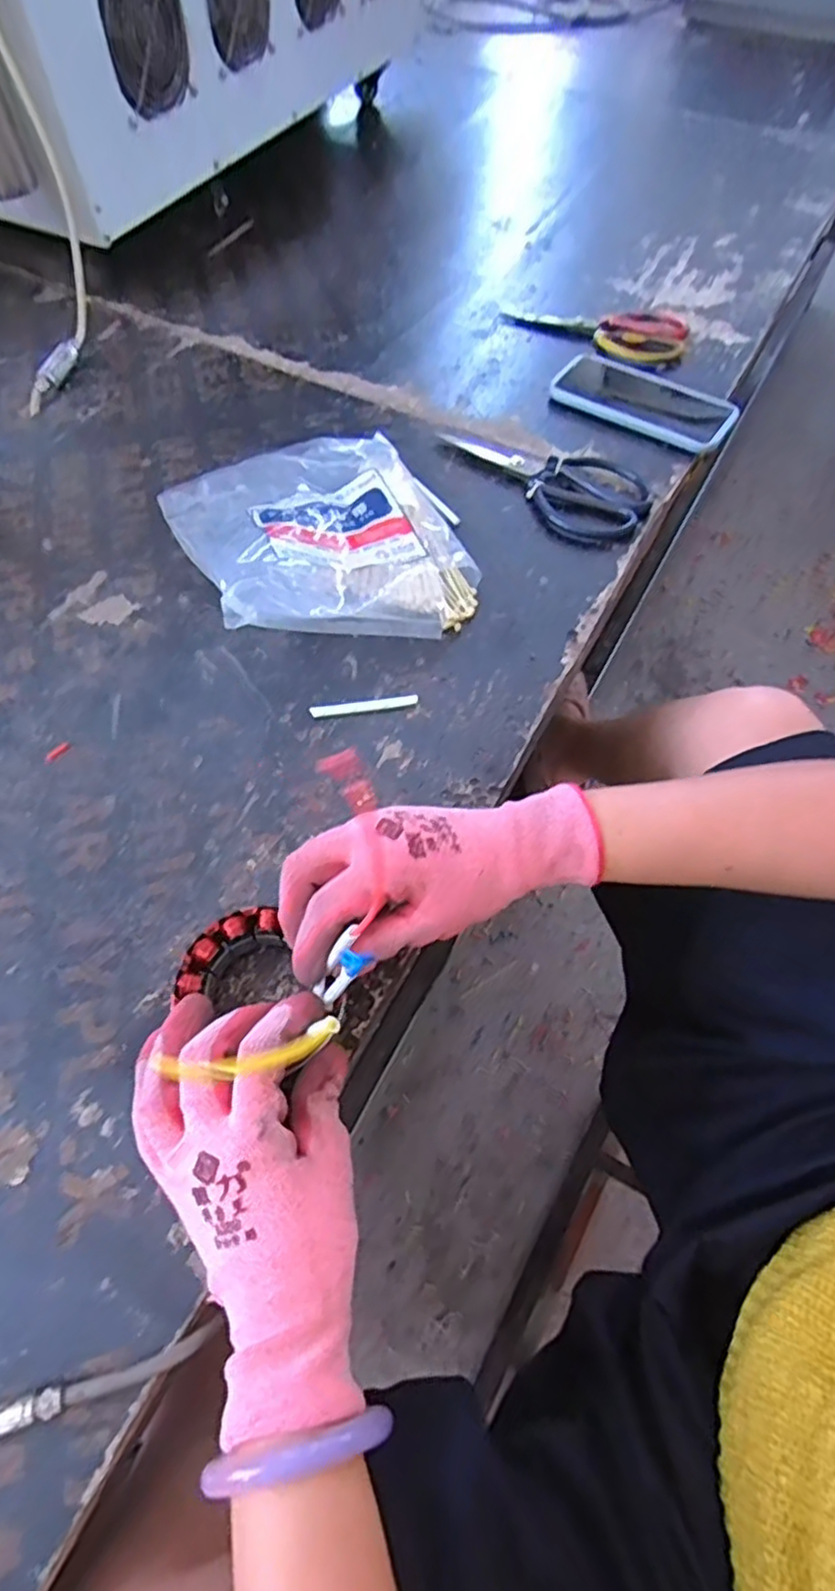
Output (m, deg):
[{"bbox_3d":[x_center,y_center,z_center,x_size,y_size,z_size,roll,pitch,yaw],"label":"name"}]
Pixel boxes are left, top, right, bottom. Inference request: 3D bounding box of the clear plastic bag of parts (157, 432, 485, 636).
[{"bbox_3d":[-0.076,-0.215,0.516,0.197,0.070,0.250,-21,62,-13],"label":"clear plastic bag of parts"}]

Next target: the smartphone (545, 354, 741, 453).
[{"bbox_3d":[0.217,-0.381,0.639,0.171,0.015,0.093,33,64,17],"label":"smartphone"}]

